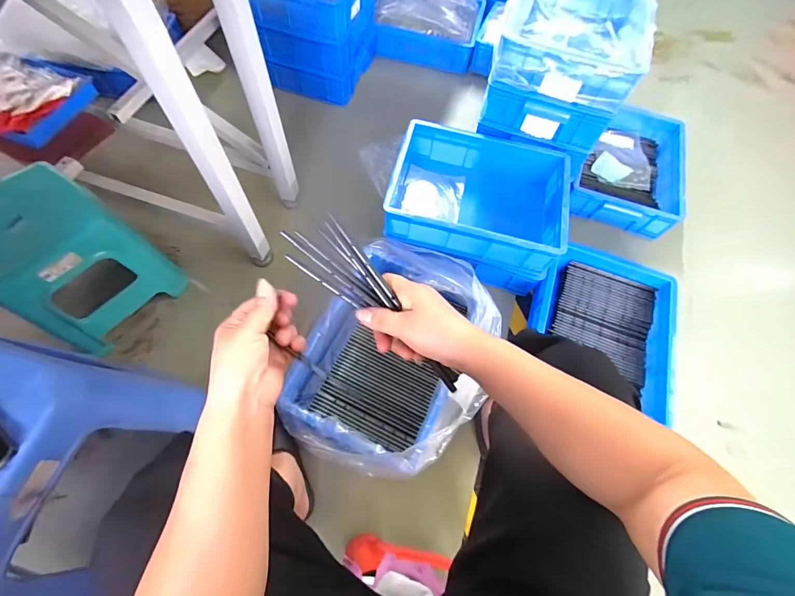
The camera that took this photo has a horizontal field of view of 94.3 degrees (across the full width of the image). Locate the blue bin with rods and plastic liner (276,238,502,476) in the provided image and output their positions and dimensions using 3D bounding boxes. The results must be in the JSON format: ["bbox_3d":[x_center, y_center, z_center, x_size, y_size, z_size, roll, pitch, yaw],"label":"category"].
[{"bbox_3d":[-0.003,0.122,0.780,0.355,0.157,0.465,24,65,8],"label":"blue bin with rods and plastic liner"}]

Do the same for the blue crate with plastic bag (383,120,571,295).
[{"bbox_3d":[0.199,-0.250,0.943,0.407,0.169,0.345,14,64,3],"label":"blue crate with plastic bag"}]

